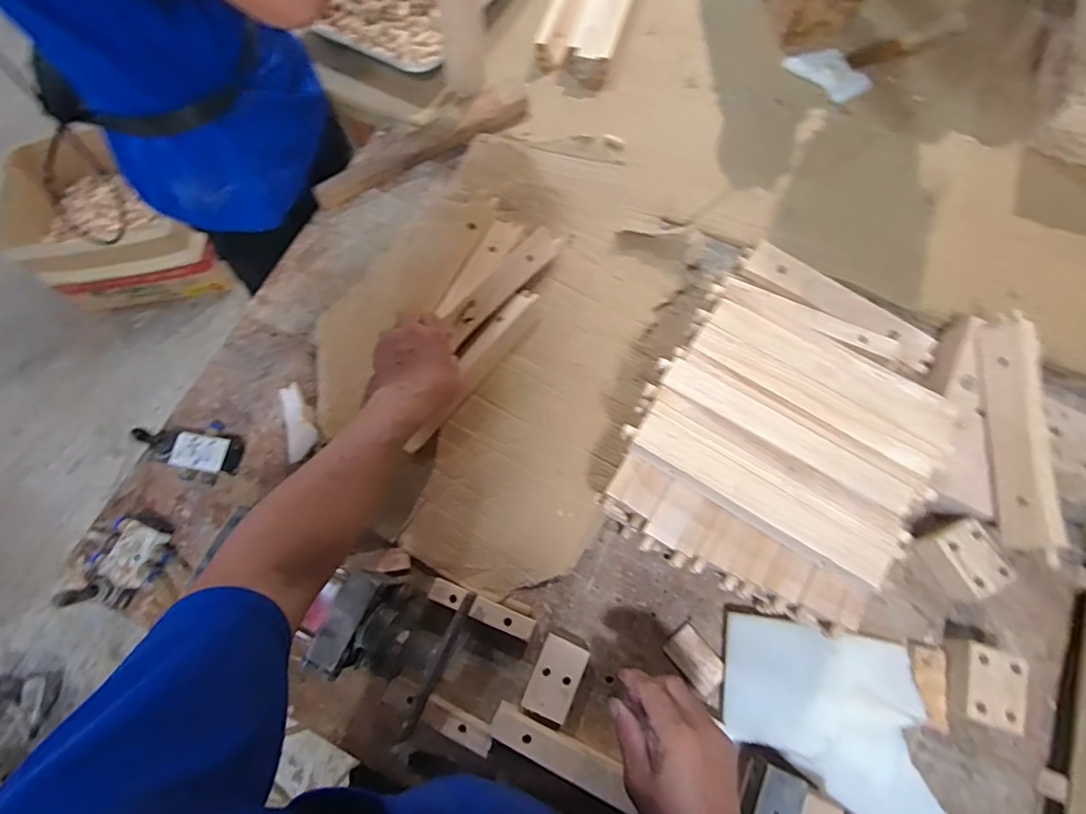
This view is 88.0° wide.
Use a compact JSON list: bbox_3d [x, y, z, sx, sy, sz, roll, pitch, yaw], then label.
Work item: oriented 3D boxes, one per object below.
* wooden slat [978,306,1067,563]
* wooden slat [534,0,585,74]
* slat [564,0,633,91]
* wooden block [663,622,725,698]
[{"bbox_3d":[0.514,0.023,0.611,0.017,0.056,0.265,17,70,-25],"label":"wooden slat"},{"bbox_3d":[0.044,-0.669,0.925,0.060,0.038,0.275,14,73,7],"label":"wooden slat"},{"bbox_3d":[0.099,-0.639,0.901,0.077,0.033,0.294,15,74,7],"label":"slat"},{"bbox_3d":[0.170,0.280,0.624,0.041,0.012,0.065,-40,75,-10],"label":"wooden block"}]

